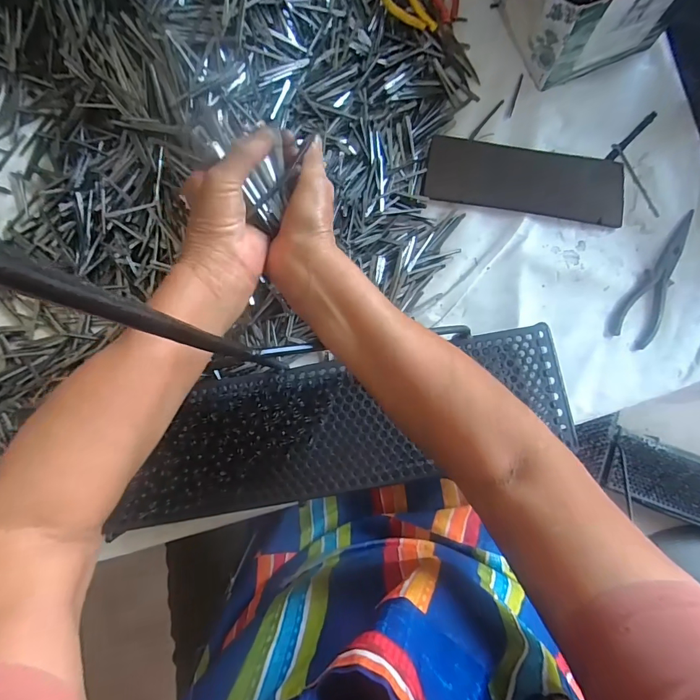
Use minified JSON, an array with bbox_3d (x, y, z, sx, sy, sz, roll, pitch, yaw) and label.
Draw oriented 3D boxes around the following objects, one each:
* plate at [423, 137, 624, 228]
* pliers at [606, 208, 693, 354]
[{"bbox_3d":[0.228,-0.224,0.539,0.253,0.016,0.086,10,86,0],"label":"plate"},{"bbox_3d":[0.394,-0.094,0.533,0.060,0.006,0.192,30,86,2],"label":"pliers"}]

